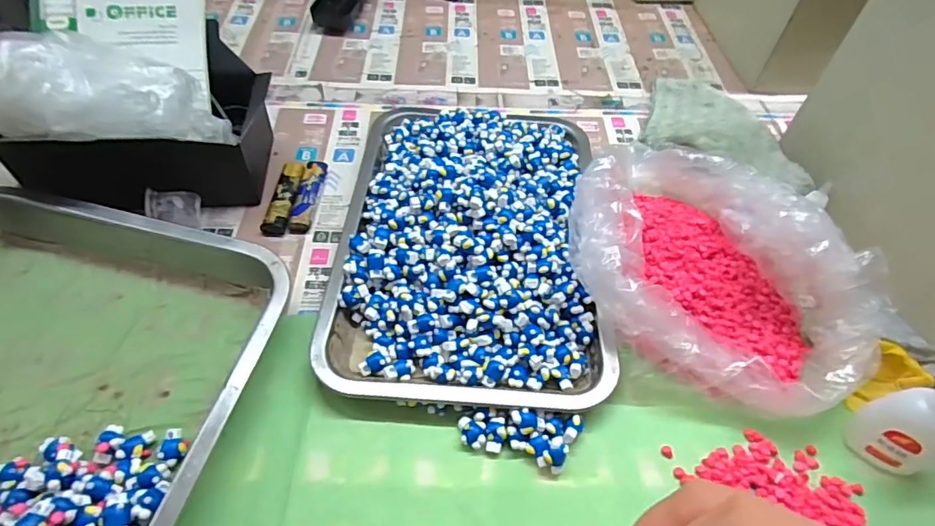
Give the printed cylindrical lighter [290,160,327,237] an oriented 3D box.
[{"bbox_3d":[-0.141,-0.060,0.464,0.018,0.012,0.081,2,52,0],"label":"printed cylindrical lighter"}]

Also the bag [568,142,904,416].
[{"bbox_3d":[0.167,-0.007,0.386,0.172,0.085,0.249,-14,54,-13],"label":"bag"}]

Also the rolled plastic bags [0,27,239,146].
[{"bbox_3d":[-0.270,-0.124,0.388,0.173,0.064,0.072,3,49,-26],"label":"rolled plastic bags"}]

